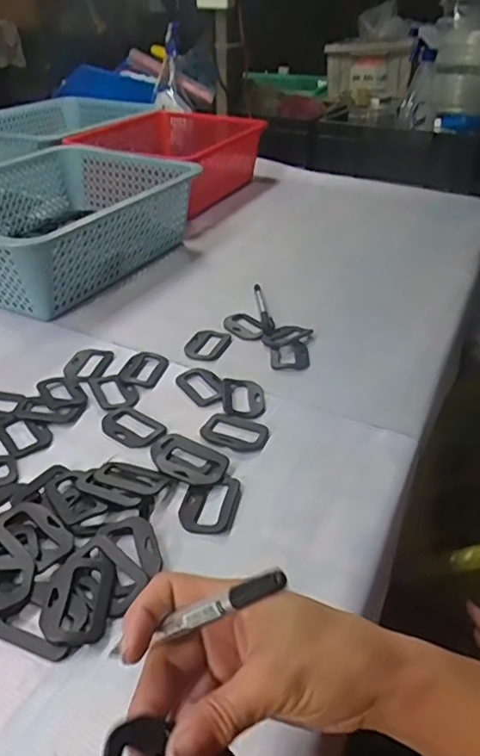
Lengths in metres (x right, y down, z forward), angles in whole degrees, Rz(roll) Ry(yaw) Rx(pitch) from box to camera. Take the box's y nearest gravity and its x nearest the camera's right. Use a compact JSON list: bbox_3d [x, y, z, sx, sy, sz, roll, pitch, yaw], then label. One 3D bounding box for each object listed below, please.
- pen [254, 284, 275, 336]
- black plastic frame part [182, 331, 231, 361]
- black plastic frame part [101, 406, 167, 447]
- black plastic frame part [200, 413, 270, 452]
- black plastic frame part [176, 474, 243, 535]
[{"bbox_3d":[0.030,-0.091,0.749,0.013,0.013,0.137,-2,35,-5],"label":"pen"},{"bbox_3d":[-0.039,-0.041,0.688,0.046,0.007,0.064,11,36,14],"label":"black plastic frame part"},{"bbox_3d":[-0.106,0.047,0.562,0.062,0.006,0.043,25,41,30],"label":"black plastic frame part"},{"bbox_3d":[-0.005,0.052,0.551,0.063,0.004,0.044,11,36,15],"label":"black plastic frame part"},{"bbox_3d":[-0.024,0.103,0.476,0.045,0.004,0.064,9,36,11],"label":"black plastic frame part"}]

